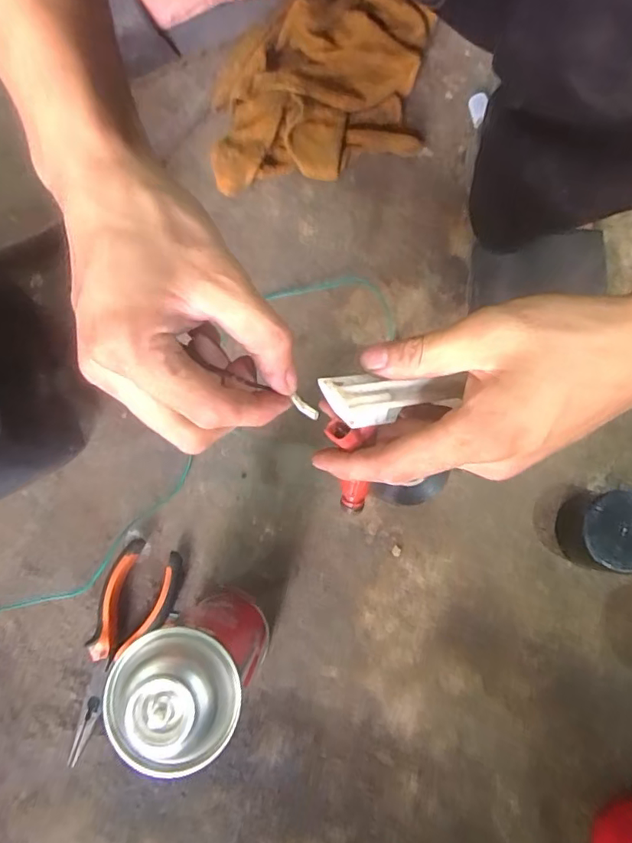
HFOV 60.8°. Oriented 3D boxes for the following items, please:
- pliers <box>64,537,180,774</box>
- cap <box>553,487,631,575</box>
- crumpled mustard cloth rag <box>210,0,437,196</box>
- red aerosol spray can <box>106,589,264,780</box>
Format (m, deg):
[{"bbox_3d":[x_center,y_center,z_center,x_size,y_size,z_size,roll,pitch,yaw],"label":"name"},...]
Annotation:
[{"bbox_3d":[-0.156,0.170,0.411,0.054,0.022,0.158,26,81,6],"label":"pliers"},{"bbox_3d":[0.221,0.083,0.410,0.057,0.051,0.061,0,79,1],"label":"cap"},{"bbox_3d":[0.008,-0.314,0.483,0.181,0.058,0.231,6,79,2],"label":"crumpled mustard cloth rag"},{"bbox_3d":[-0.069,0.144,0.335,0.069,0.179,0.075,31,81,7],"label":"red aerosol spray can"}]

